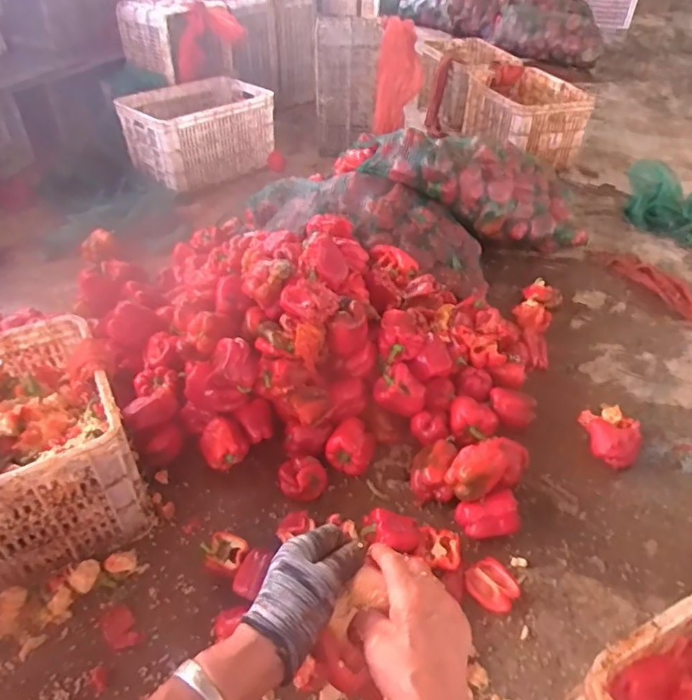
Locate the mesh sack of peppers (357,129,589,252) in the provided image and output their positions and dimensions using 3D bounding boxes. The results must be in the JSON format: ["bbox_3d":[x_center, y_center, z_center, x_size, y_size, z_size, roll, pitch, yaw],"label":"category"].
[{"bbox_3d":[0.430,-0.542,1.705,0.743,0.217,0.315,17,41,-14],"label":"mesh sack of peppers"}]

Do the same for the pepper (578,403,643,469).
[{"bbox_3d":[0.593,0.180,1.163,0.120,0.052,0.160,3,43,-1],"label":"pepper"}]

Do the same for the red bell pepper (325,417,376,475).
[{"bbox_3d":[0.014,0.196,1.089,0.085,0.067,0.102,17,44,14],"label":"red bell pepper"}]

